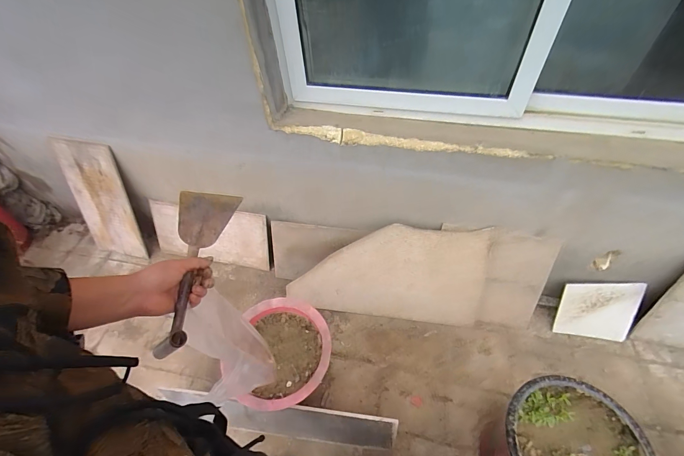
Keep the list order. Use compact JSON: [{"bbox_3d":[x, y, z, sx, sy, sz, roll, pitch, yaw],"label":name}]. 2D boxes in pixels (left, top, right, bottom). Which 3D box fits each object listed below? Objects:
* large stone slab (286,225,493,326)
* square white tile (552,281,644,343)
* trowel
[{"bbox_3d":[0.179,0.203,1.328,0.774,0.435,0.017,1,26,6],"label":"large stone slab"},{"bbox_3d":[1.028,0.335,1.309,0.268,0.250,0.017,4,19,16],"label":"square white tile"},{"bbox_3d":[-0.244,0.054,0.502,0.092,0.053,0.272,27,71,-26],"label":"trowel"}]

